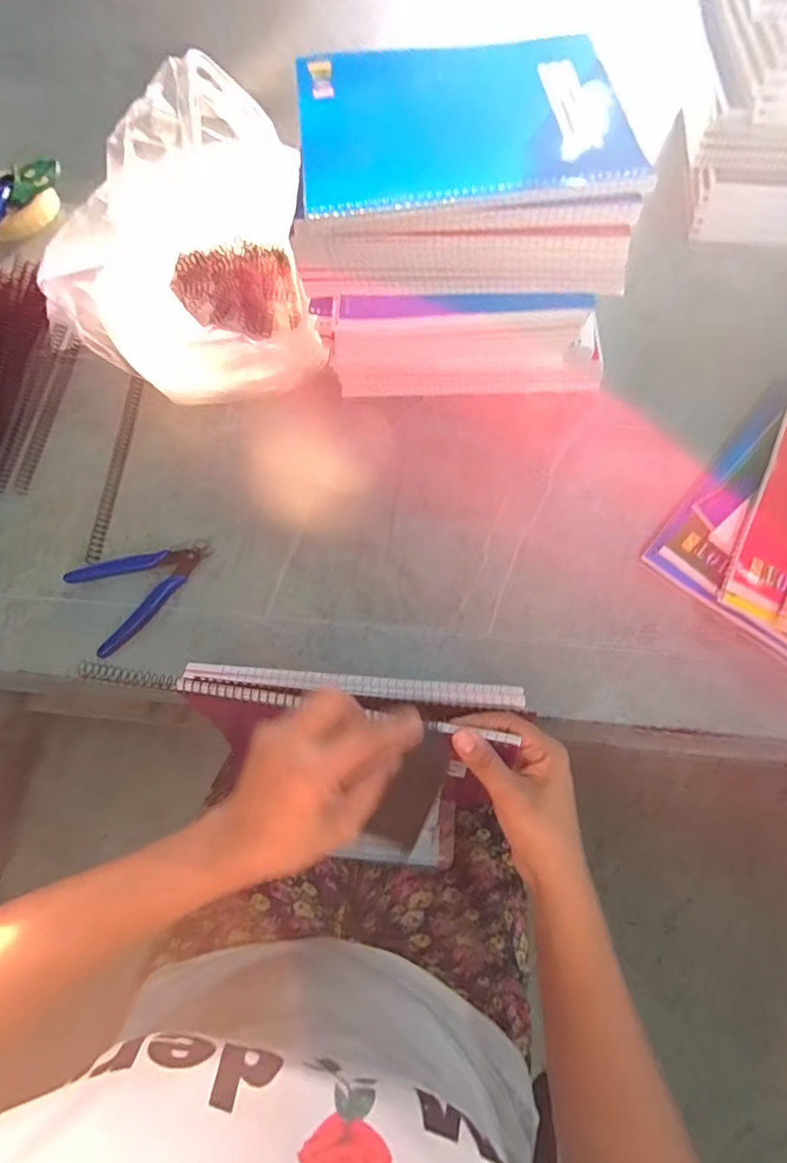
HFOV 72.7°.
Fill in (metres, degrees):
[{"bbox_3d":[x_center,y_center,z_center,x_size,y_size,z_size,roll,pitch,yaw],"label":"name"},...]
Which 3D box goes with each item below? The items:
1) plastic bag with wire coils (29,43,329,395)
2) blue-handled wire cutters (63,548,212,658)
[{"bbox_3d":[-0.209,-0.316,0.526,0.272,0.129,0.299,-17,68,-4],"label":"plastic bag with wire coils"},{"bbox_3d":[-0.214,0.001,0.461,0.111,0.007,0.084,-30,69,-9],"label":"blue-handled wire cutters"}]

